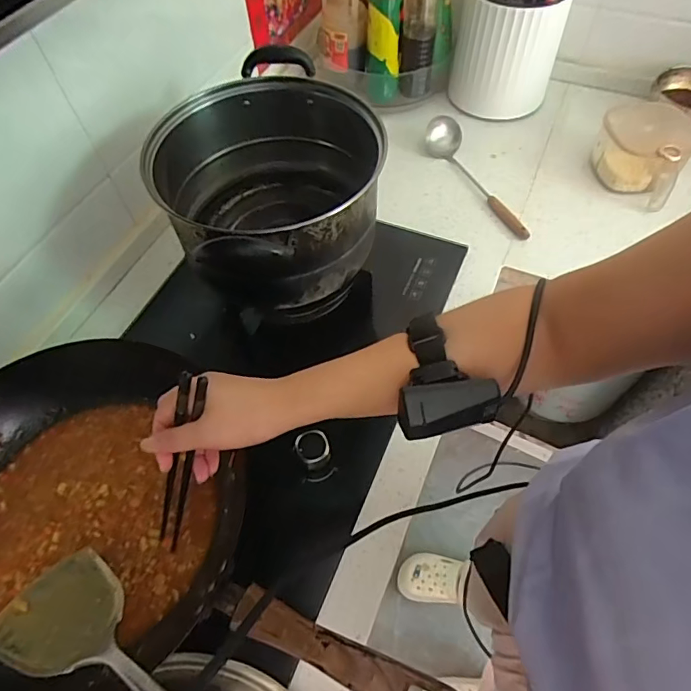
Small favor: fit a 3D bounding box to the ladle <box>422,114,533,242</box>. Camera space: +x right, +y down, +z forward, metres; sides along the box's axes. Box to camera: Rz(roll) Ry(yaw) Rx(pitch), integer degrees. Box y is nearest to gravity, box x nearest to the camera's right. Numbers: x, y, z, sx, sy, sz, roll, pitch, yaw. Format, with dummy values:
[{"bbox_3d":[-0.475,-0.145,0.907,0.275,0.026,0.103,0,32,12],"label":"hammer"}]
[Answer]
[{"bbox_3d":[0.241,-0.305,0.849,0.063,0.063,0.282,-27,61,-14],"label":"ladle"}]

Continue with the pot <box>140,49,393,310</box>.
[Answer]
[{"bbox_3d":[-0.082,-0.211,0.637,0.308,0.179,0.287,-1,58,2],"label":"pot"}]

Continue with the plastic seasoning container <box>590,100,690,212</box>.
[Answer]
[{"bbox_3d":[0.514,-0.339,0.828,0.146,0.114,0.120,33,65,21],"label":"plastic seasoning container"}]

